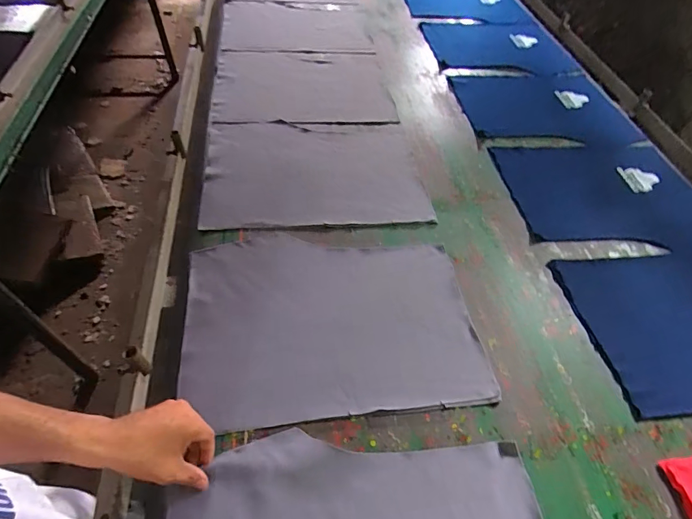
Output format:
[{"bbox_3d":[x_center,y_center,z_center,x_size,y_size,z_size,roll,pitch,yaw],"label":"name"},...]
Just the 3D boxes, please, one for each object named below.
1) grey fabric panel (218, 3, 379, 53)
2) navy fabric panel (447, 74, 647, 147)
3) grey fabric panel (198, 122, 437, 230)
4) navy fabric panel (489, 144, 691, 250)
[{"bbox_3d":[-0.176,-0.814,1.369,0.484,0.023,0.366,-5,54,-9],"label":"grey fabric panel"},{"bbox_3d":[0.568,-0.450,1.149,0.490,0.019,0.344,0,53,-5],"label":"navy fabric panel"},{"bbox_3d":[-0.073,-0.209,0.905,0.475,0.013,0.345,-2,53,-7],"label":"grey fabric panel"},{"bbox_3d":[0.624,-0.161,0.937,0.464,0.013,0.342,-2,53,-6],"label":"navy fabric panel"}]

